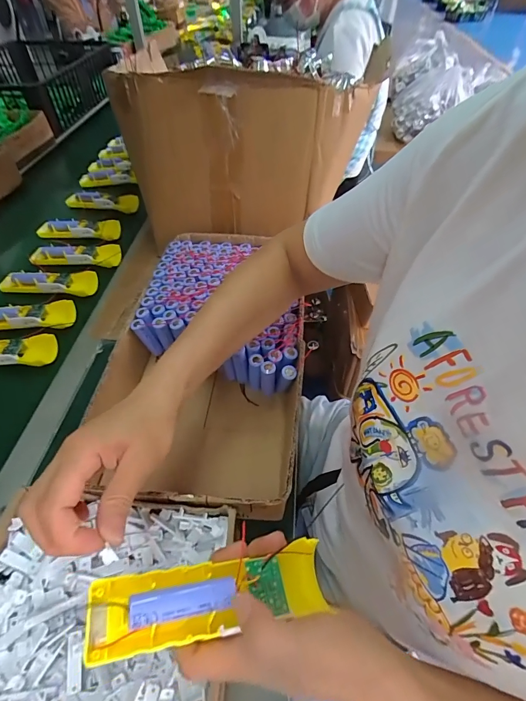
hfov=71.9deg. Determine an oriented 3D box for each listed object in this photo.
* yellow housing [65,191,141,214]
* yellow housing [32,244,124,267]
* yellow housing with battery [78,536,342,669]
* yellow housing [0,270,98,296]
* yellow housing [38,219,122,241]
[{"bbox_3d":[-0.350,-0.317,0.784,0.160,0.034,0.051,-2,50,-2],"label":"yellow housing"},{"bbox_3d":[-0.334,-0.177,0.658,0.166,0.027,0.048,4,51,3],"label":"yellow housing"},{"bbox_3d":[-0.032,0.162,0.241,0.153,0.025,0.042,-1,49,-19],"label":"yellow housing with battery"},{"bbox_3d":[-0.360,-0.115,0.606,0.149,0.023,0.041,-1,50,-1],"label":"yellow housing"},{"bbox_3d":[-0.366,-0.239,0.710,0.158,0.028,0.043,0,50,0],"label":"yellow housing"}]

